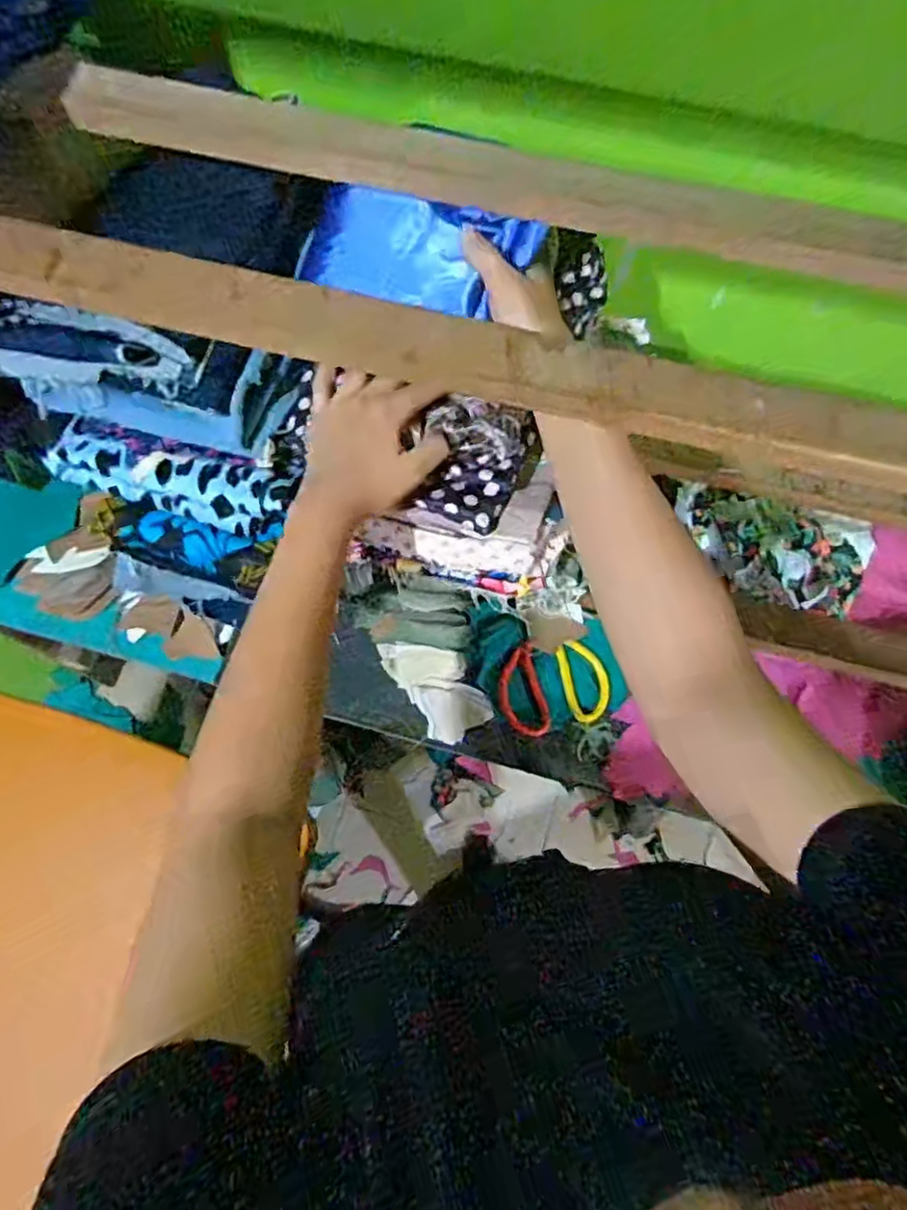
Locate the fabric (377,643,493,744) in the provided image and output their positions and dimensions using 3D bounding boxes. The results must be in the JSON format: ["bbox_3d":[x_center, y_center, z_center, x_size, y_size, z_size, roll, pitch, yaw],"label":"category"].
[{"bbox_3d":[-0.019,0.091,0.772,0.080,0.017,0.134,-33,73,-12],"label":"fabric"}]

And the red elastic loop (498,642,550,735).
[{"bbox_3d":[0.077,0.101,0.755,0.051,0.005,0.105,-14,87,-5],"label":"red elastic loop"}]

